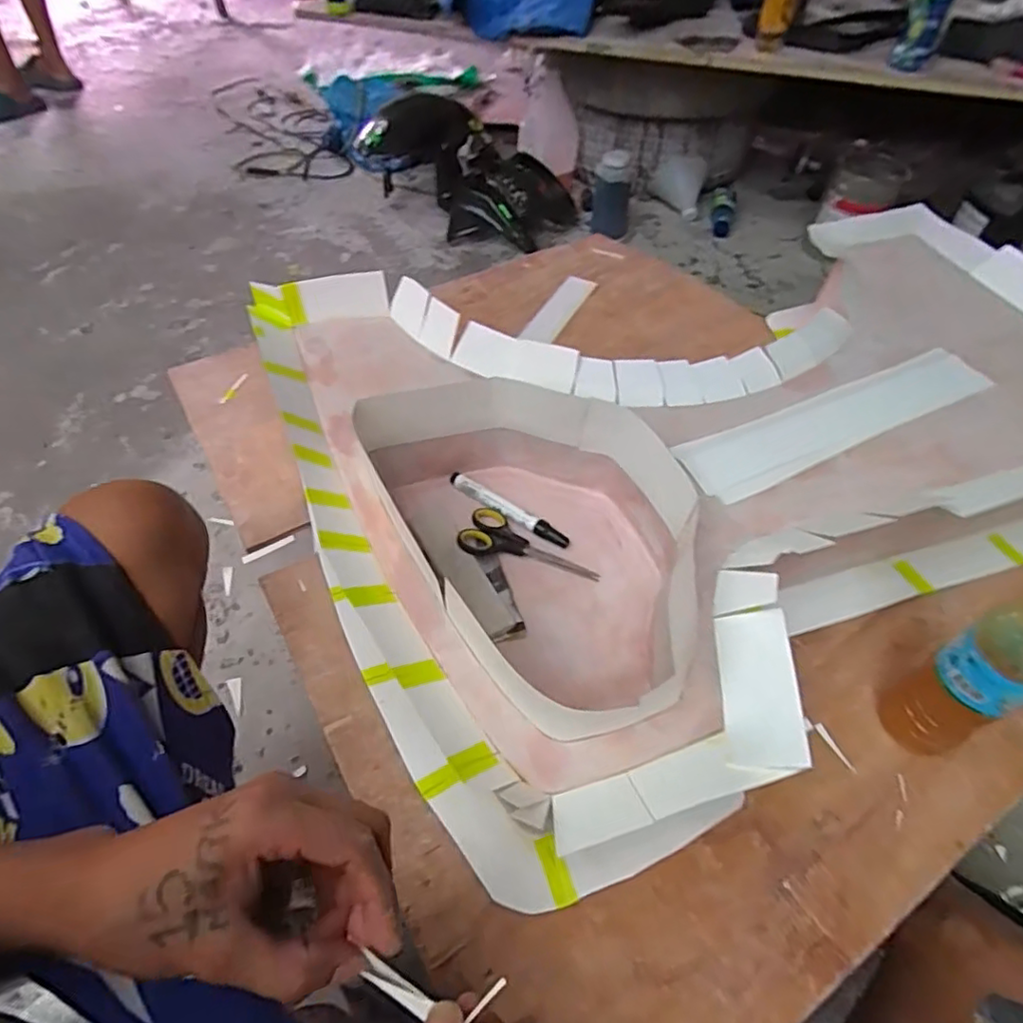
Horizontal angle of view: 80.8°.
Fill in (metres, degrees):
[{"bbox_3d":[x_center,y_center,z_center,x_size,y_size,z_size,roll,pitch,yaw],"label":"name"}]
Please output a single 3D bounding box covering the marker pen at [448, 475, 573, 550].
[{"bbox_3d":[-0.004,-0.002,0.608,0.142,0.009,0.015,29,56,20],"label":"marker pen"}]

